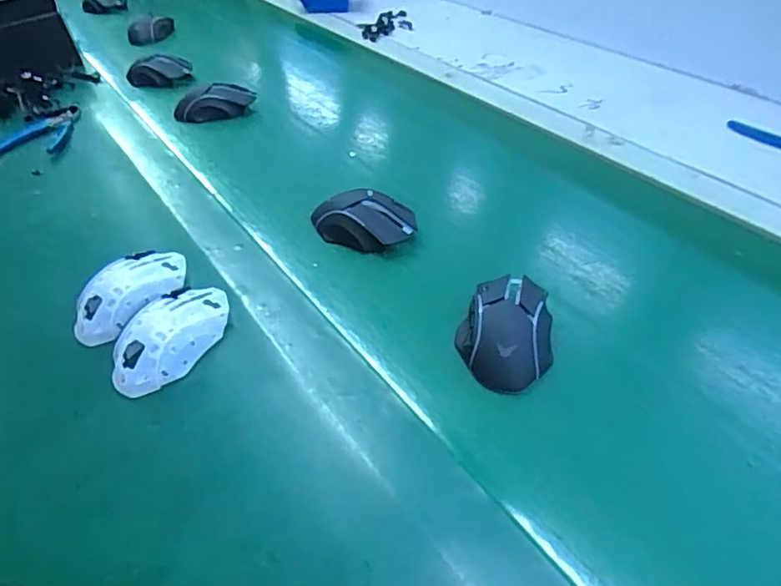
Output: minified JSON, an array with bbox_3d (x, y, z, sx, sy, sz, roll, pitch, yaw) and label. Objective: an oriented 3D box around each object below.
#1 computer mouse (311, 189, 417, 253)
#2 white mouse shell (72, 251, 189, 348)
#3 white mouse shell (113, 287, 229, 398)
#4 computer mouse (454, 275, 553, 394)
[{"bbox_3d":[-0.029,-0.075,0.595,0.104,0.038,0.060,19,47,23],"label":"computer mouse"},{"bbox_3d":[-0.237,0.001,0.527,0.065,0.035,0.112,22,49,26],"label":"white mouse shell"},{"bbox_3d":[-0.187,0.035,0.486,0.064,0.036,0.116,15,46,20],"label":"white mouse shell"},{"bbox_3d":[0.098,0.024,0.479,0.075,0.035,0.114,7,44,12],"label":"computer mouse"}]

